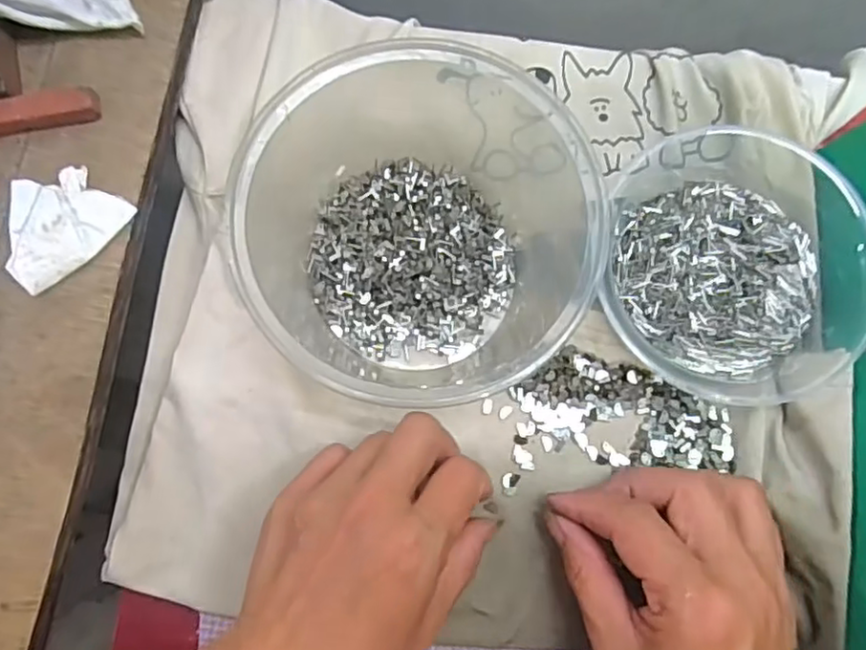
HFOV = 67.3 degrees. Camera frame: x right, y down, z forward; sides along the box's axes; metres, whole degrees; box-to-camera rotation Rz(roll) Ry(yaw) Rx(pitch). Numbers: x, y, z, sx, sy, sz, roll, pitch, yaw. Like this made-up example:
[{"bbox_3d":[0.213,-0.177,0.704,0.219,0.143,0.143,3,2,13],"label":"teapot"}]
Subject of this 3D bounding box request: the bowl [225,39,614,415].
[{"bbox_3d":[-0.008,-0.047,0.283,0.145,0.081,0.131,-21,84,-7],"label":"bowl"}]

